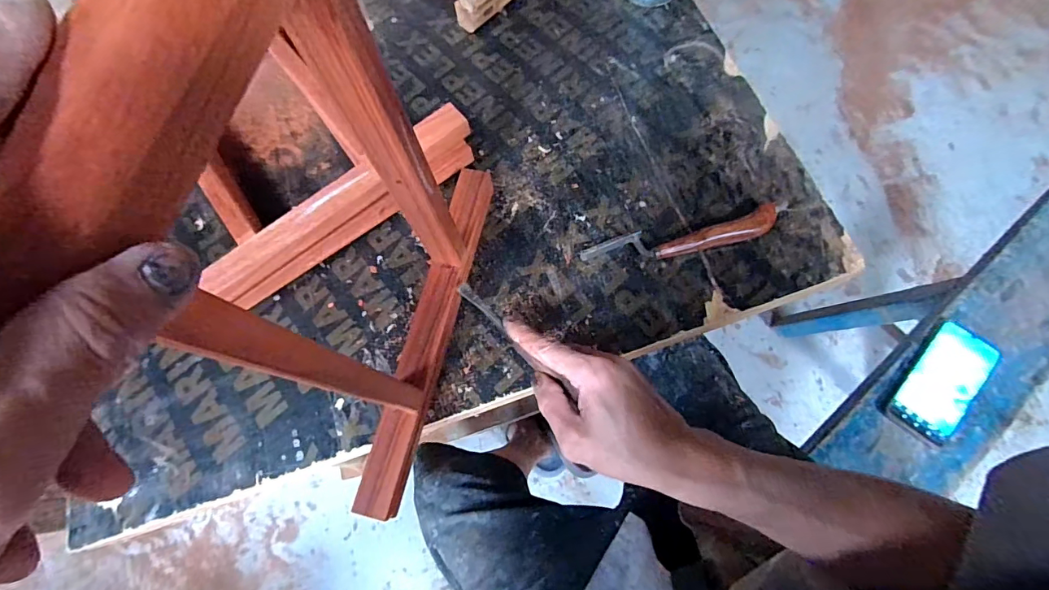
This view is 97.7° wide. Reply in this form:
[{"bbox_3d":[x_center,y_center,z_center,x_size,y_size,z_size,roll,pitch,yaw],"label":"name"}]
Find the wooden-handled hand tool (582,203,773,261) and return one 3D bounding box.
[{"bbox_3d":[0.153,-0.054,0.451,0.187,0.025,0.033,-11,70,1],"label":"wooden-handled hand tool"}]

